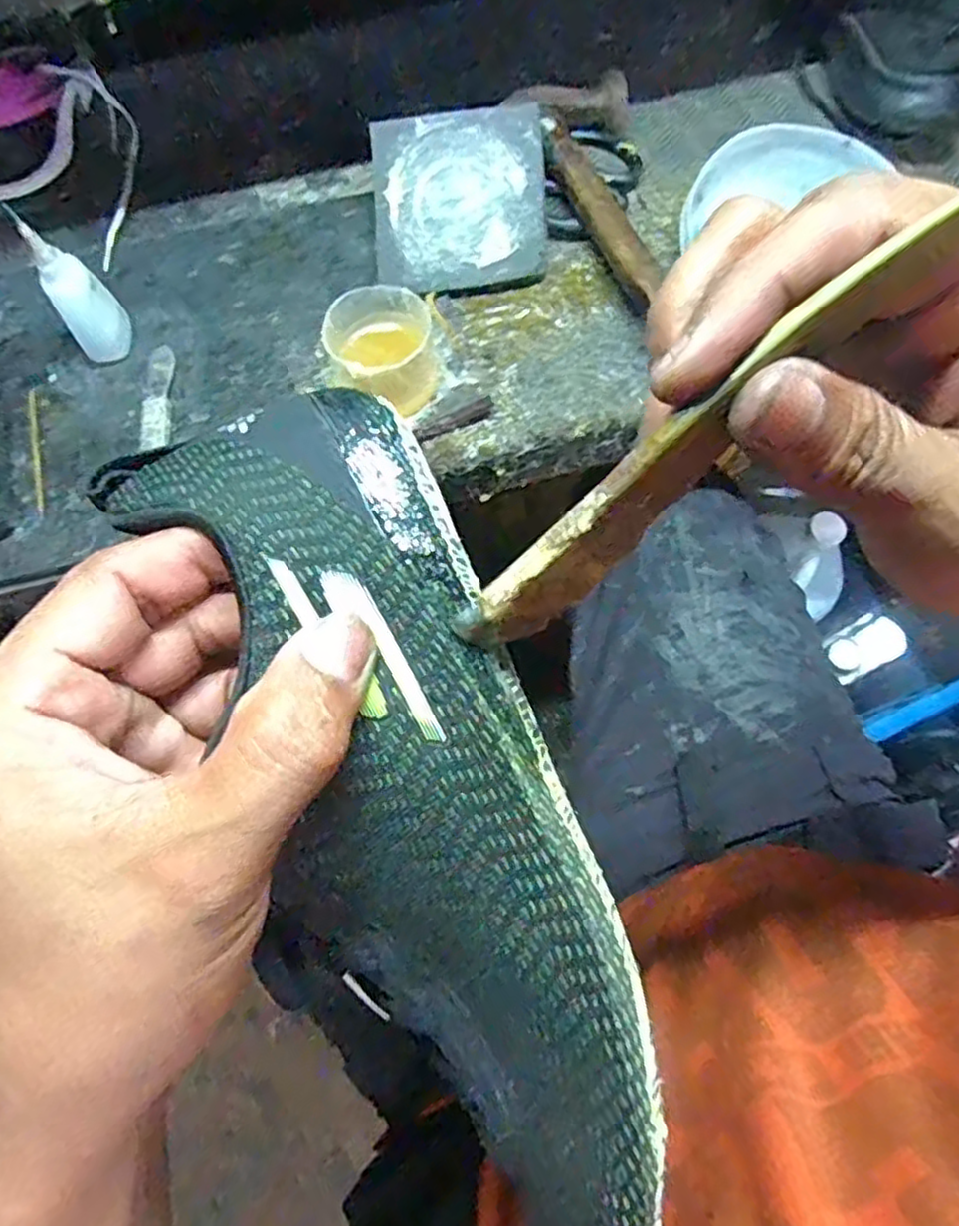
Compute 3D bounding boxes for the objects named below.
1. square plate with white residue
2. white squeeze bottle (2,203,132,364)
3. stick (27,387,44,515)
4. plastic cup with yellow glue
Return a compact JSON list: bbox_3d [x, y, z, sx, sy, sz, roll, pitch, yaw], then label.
[{"bbox_3d":[-0.013,-0.286,0.492,0.117,0.008,0.113,-5,96,4],"label":"square plate with white residue"},{"bbox_3d":[-0.258,-0.204,0.454,0.032,0.101,0.036,-22,74,-7],"label":"white squeeze bottle"},{"bbox_3d":[-0.297,-0.109,0.477,0.007,0.007,0.101,-15,73,-5],"label":"stick"},{"bbox_3d":[-0.060,-0.163,0.455,0.068,0.051,0.076,-13,73,-4],"label":"plastic cup with yellow glue"}]

